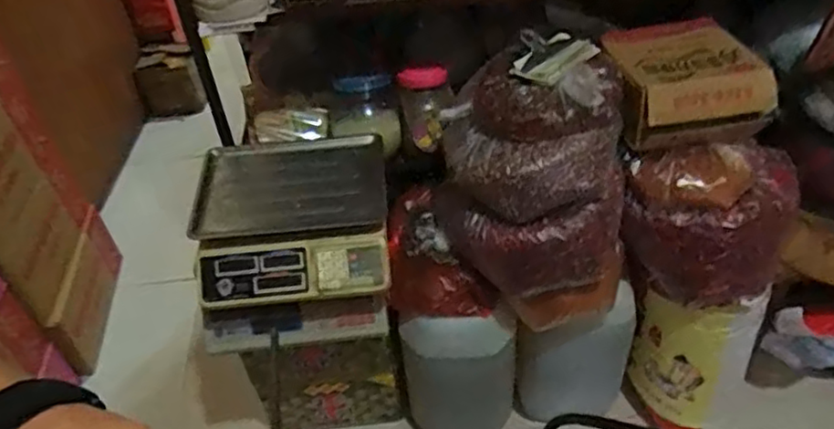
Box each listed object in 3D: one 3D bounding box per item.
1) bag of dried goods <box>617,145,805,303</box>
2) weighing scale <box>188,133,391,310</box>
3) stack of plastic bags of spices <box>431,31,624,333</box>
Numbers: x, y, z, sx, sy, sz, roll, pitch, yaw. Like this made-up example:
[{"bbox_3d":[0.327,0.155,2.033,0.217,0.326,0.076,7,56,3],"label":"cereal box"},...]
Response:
[{"bbox_3d":[0.521,-0.015,1.178,0.261,0.212,0.272,23,51,27],"label":"bag of dried goods"},{"bbox_3d":[-0.225,-0.005,1.187,0.338,0.093,0.318,-7,44,-2],"label":"weighing scale"},{"bbox_3d":[0.193,-0.090,1.179,0.316,0.345,0.404,0,44,6],"label":"stack of plastic bags of spices"}]

